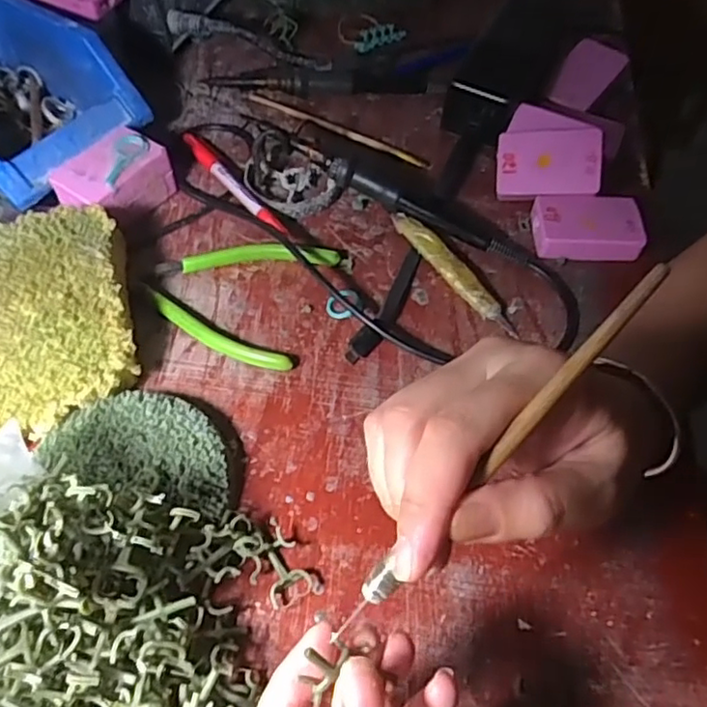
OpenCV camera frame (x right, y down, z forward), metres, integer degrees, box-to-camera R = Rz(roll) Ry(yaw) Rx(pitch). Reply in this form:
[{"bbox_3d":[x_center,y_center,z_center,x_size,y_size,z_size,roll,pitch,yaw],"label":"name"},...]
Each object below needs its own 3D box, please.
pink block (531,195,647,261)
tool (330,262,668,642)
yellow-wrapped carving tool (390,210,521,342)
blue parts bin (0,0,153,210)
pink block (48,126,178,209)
[{"bbox_3d":[0.160,-0.086,0.428,0.068,0.021,0.042,2,56,0],"label":"pink block"},{"bbox_3d":[0.045,0.033,0.200,0.009,0.004,0.156,43,97,24],"label":"tool"},{"bbox_3d":[0.064,-0.055,0.411,0.016,0.014,0.112,-30,62,-19],"label":"yellow-wrapped carving tool"},{"bbox_3d":[-0.260,-0.197,0.453,0.206,0.069,0.118,36,63,21],"label":"blue parts bin"},{"bbox_3d":[-0.166,-0.117,0.432,0.051,0.042,0.071,32,61,19],"label":"pink block"}]

